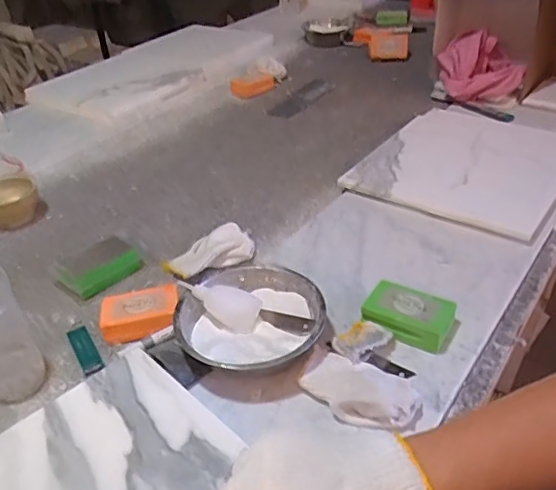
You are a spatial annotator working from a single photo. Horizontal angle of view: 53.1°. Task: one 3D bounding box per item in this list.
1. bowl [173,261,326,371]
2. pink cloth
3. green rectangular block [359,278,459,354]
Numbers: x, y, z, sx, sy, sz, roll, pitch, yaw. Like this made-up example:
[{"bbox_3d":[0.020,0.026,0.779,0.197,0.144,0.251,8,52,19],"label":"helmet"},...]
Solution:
[{"bbox_3d":[-0.030,0.087,0.626,0.155,0.055,0.156,-3,37,2],"label":"bowl"},{"bbox_3d":[0.419,-0.367,1.157,0.166,0.114,0.102,4,38,11],"label":"pink cloth"},{"bbox_3d":[0.151,0.081,0.639,0.098,0.035,0.065,20,44,29],"label":"green rectangular block"}]

